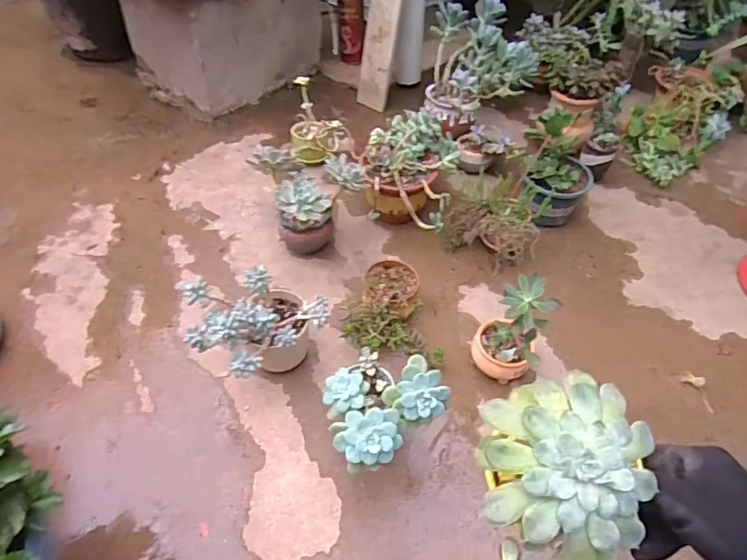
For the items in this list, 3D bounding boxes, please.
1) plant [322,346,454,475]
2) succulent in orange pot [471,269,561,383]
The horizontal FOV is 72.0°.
[{"bbox_3d":[0.004,0.160,0.696,0.152,0.072,0.139,1,50,-2],"label":"plant"},{"bbox_3d":[0.214,0.085,0.798,0.095,0.202,0.092,21,52,14],"label":"succulent in orange pot"}]

